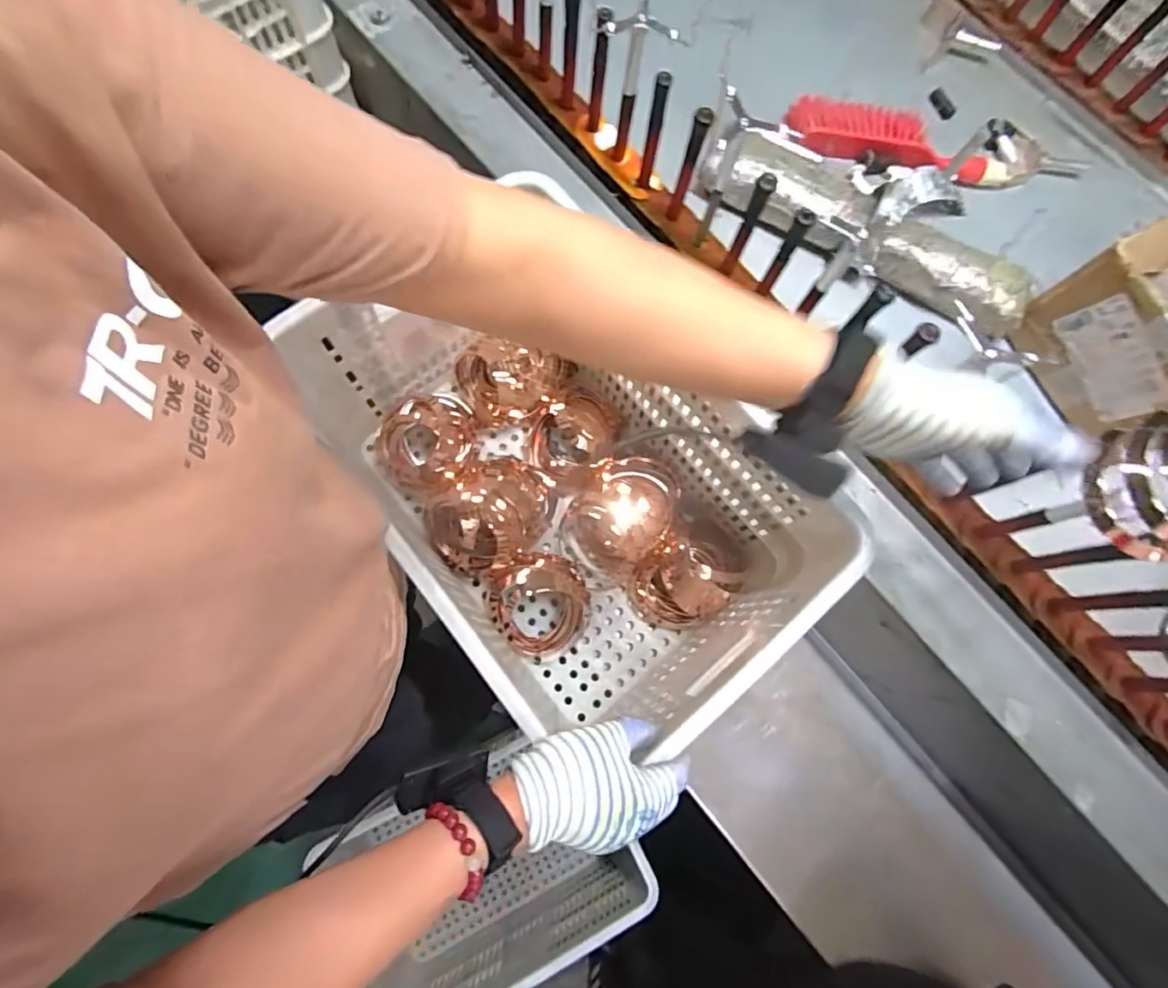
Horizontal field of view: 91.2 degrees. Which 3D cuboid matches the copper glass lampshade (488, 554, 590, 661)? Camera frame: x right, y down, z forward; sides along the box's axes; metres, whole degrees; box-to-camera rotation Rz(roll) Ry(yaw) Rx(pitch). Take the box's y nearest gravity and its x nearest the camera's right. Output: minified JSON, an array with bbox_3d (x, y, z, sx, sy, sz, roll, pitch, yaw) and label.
[{"bbox_3d":[-0.053,0.141,0.717,0.121,0.061,0.122,0,73,-2],"label":"copper glass lampshade"}]

